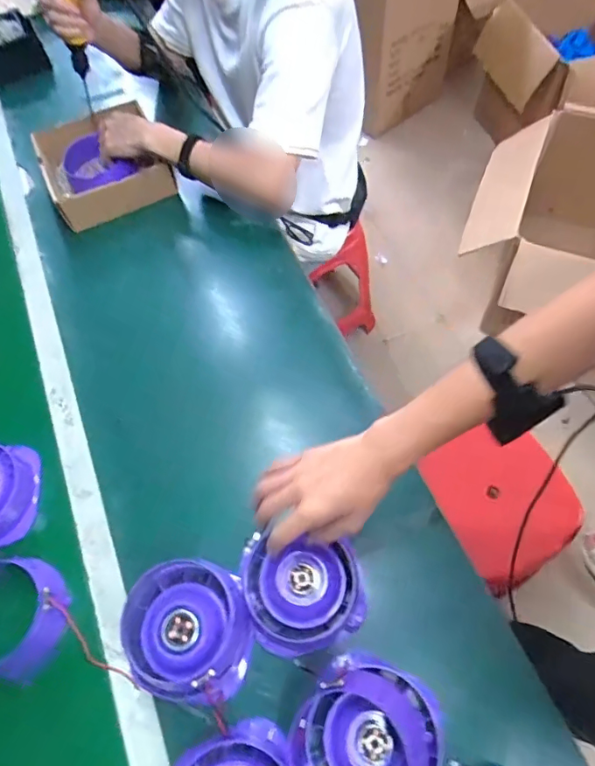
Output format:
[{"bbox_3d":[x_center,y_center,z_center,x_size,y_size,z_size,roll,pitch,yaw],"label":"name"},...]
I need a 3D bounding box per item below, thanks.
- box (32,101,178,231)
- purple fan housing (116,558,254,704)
[{"bbox_3d":[-0.353,-0.403,0.888,0.197,0.070,0.230,-26,65,-9],"label":"box"},{"bbox_3d":[-0.117,0.270,0.551,0.132,0.075,0.130,-1,64,3],"label":"purple fan housing"}]

